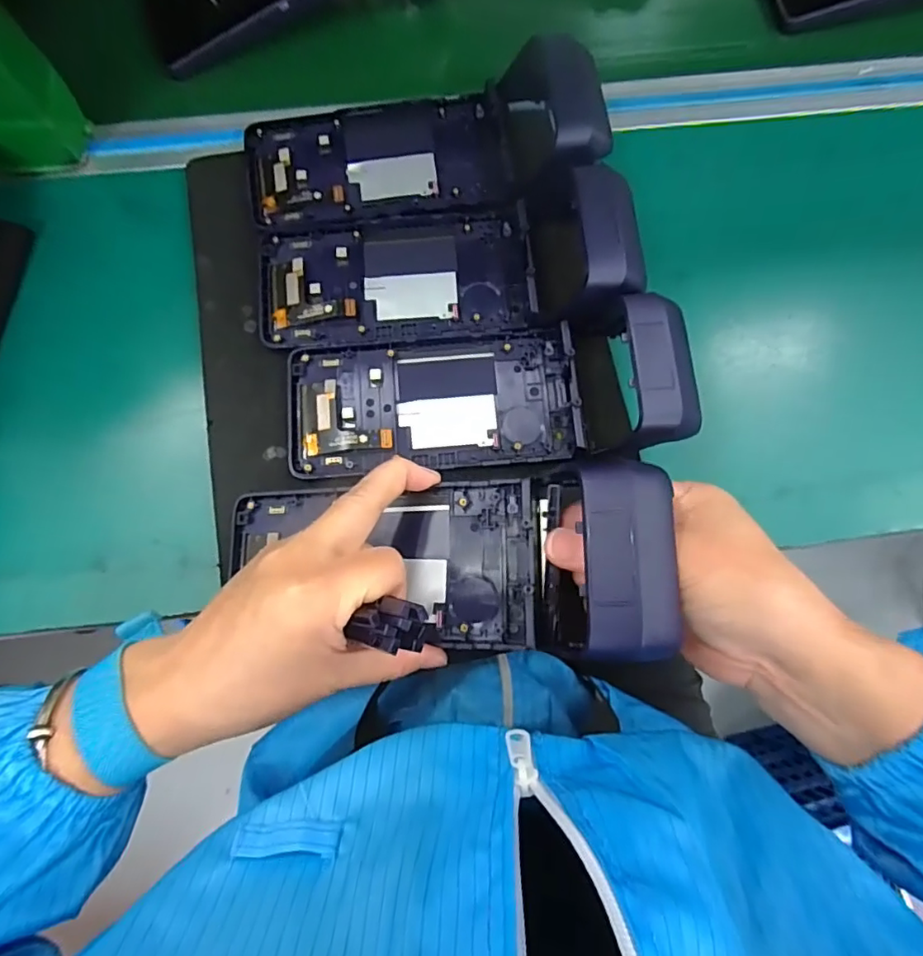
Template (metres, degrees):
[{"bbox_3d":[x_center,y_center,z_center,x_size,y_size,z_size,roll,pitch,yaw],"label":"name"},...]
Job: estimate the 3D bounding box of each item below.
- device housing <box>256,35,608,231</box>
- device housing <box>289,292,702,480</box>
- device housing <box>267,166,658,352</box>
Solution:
[{"bbox_3d":[-0.025,-0.210,0.347,0.224,0.045,0.095,-6,79,11],"label":"device housing"},{"bbox_3d":[0.011,-0.047,0.304,0.221,0.050,0.082,-4,78,-2],"label":"device housing"},{"bbox_3d":[-0.011,-0.127,0.321,0.222,0.047,0.088,-6,78,-2],"label":"device housing"}]

